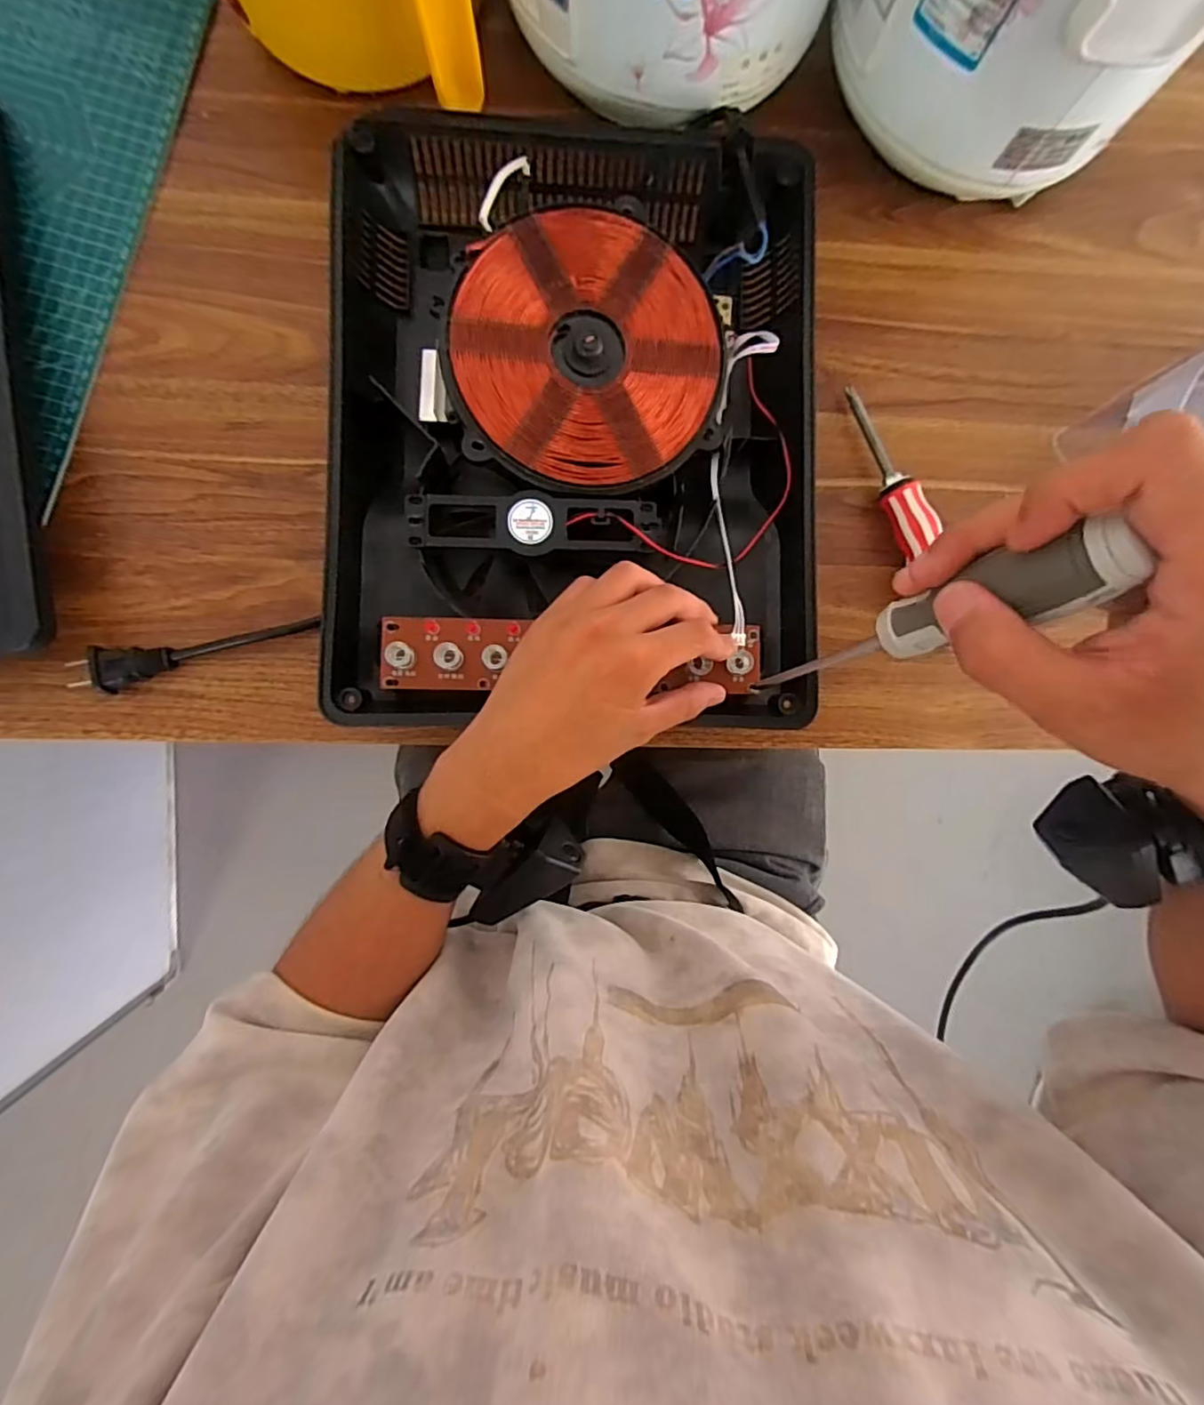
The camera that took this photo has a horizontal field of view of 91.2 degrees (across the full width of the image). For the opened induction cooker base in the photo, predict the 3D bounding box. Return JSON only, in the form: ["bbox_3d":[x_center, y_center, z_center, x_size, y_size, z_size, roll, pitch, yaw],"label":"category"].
[{"bbox_3d":[-0.013,-0.166,0.347,0.268,0.046,0.353,1,87,-5],"label":"opened induction cooker base"}]

